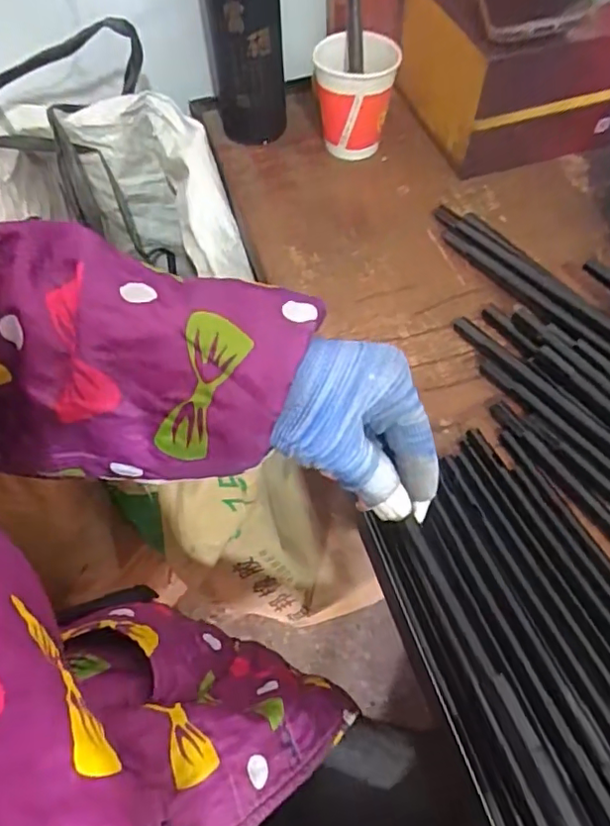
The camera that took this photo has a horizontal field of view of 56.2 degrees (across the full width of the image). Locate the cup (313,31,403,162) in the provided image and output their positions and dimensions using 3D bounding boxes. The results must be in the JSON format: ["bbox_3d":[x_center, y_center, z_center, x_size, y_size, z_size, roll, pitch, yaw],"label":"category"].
[{"bbox_3d":[0.045,-0.296,0.531,0.065,0.086,0.066,-2,56,4],"label":"cup"}]

